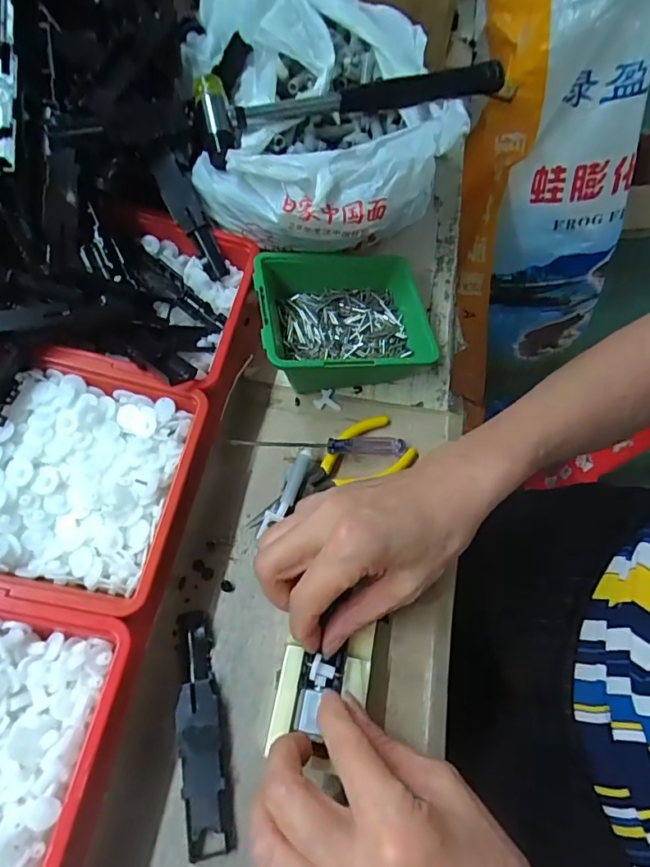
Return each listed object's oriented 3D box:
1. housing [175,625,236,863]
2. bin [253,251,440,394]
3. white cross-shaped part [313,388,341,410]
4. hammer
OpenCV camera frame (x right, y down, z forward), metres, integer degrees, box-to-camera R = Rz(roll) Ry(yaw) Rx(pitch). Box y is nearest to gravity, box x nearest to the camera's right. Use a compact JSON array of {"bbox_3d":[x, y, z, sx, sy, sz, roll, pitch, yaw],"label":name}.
[{"bbox_3d":[-0.069,0.166,0.281,0.023,0.010,0.109,-9,62,-7],"label":"housing"},{"bbox_3d":[0.014,-0.087,0.394,0.125,0.058,0.109,-8,62,-7],"label":"bin"},{"bbox_3d":[0.001,-0.025,0.392,0.017,0.004,0.019,-21,65,-14],"label":"white cross-shaped part"},{"bbox_3d":[0.029,-0.264,0.396,0.249,0.036,0.056,-20,64,-13],"label":"hammer"}]

